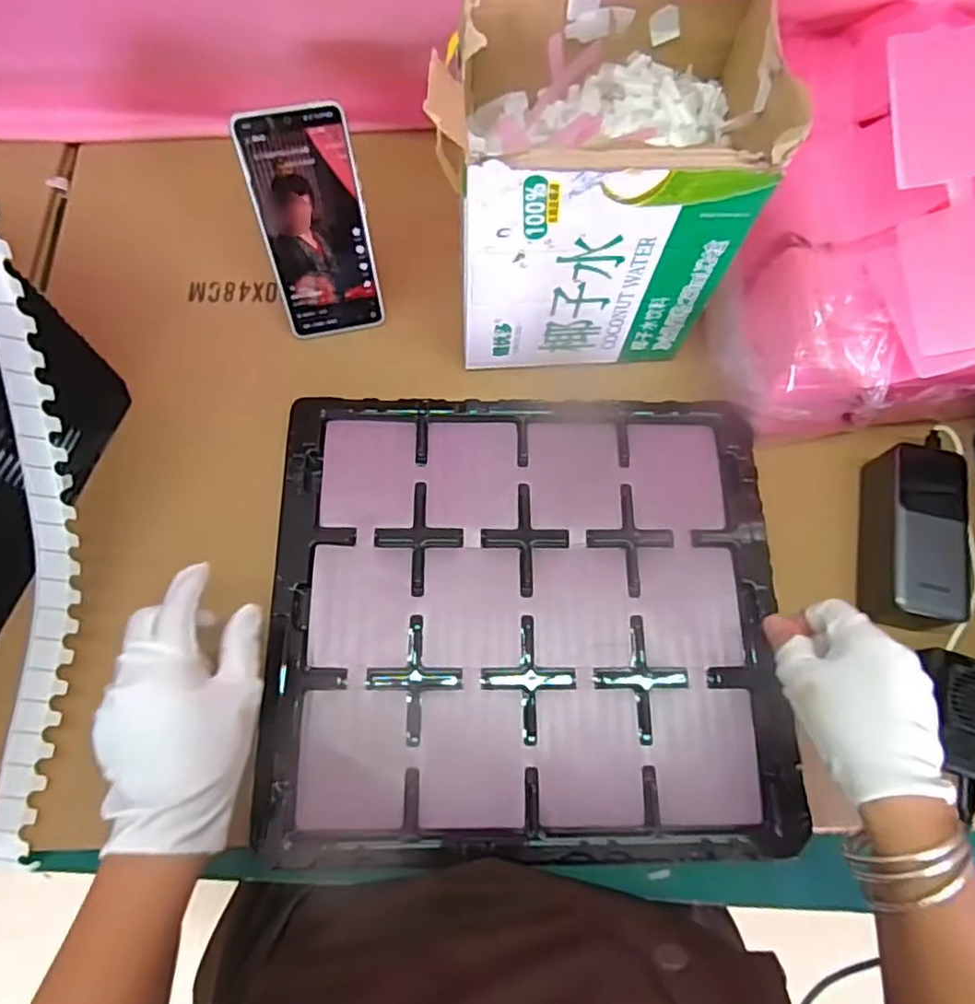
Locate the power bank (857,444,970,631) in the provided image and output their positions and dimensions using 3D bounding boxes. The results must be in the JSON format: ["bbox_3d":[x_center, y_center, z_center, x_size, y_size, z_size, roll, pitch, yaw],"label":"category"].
[{"bbox_3d":[0.318,0.026,0.481,0.055,0.051,0.141,13,71,2],"label":"power bank"}]

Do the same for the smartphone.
[{"bbox_3d":[-0.130,-0.206,0.489,0.077,0.162,0.004,-12,42,-7],"label":"smartphone"}]

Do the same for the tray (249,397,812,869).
[{"bbox_3d":[0.029,0.078,0.475,0.363,0.013,0.330,0,71,-2],"label":"tray"}]

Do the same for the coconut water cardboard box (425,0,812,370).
[{"bbox_3d":[0.067,-0.220,0.456,0.198,0.205,0.150,-2,71,-3],"label":"coconut water cardboard box"}]

